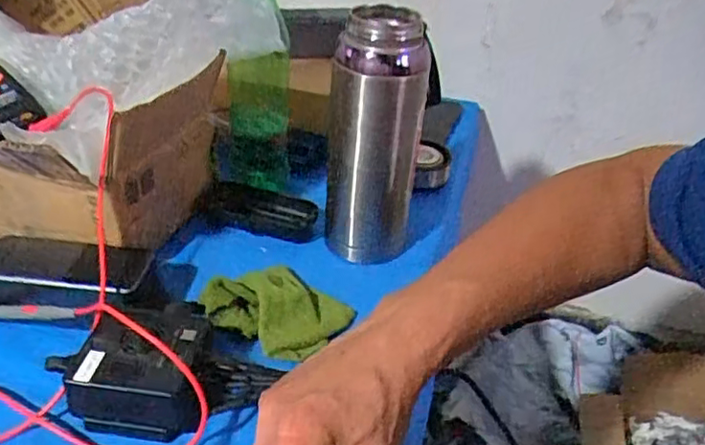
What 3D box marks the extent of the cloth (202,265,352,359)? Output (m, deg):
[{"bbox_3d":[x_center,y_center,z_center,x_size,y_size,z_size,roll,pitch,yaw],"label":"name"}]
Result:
[{"bbox_3d":[-0.061,0.069,0.512,0.103,0.034,0.080,16,37,16],"label":"cloth"}]

